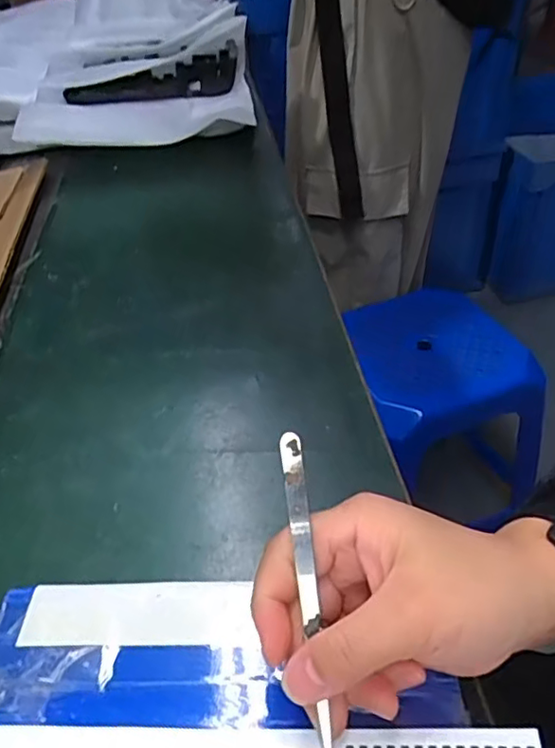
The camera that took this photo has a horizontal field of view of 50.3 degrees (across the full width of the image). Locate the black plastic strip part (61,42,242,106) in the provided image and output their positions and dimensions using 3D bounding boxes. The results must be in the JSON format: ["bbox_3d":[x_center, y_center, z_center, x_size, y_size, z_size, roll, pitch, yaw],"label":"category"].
[{"bbox_3d":[-0.150,-0.364,0.734,0.202,0.051,0.098,-3,42,3],"label":"black plastic strip part"}]

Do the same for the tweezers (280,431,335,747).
[{"bbox_3d":[0.013,0.089,0.228,0.008,0.012,0.131,-6,81,-6],"label":"tweezers"}]

